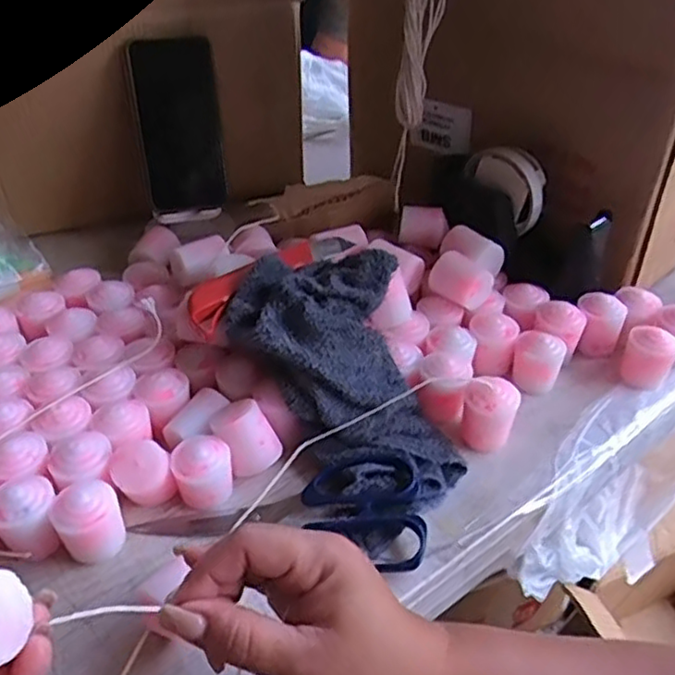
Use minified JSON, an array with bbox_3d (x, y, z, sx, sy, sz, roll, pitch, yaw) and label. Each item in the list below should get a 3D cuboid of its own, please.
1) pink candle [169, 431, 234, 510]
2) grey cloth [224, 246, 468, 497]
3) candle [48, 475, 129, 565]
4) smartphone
[{"bbox_3d":[-0.088,0.087,0.441,0.035,0.038,0.037,0,40,0],"label":"pink candle"},{"bbox_3d":[0.016,0.018,0.477,0.116,0.092,0.177,-32,49,-33],"label":"grey cloth"},{"bbox_3d":[-0.151,0.109,0.410,0.037,0.042,0.038,0,40,0],"label":"candle"},{"bbox_3d":[-0.151,-0.196,0.643,0.076,0.161,0.013,-7,15,-9],"label":"smartphone"}]

